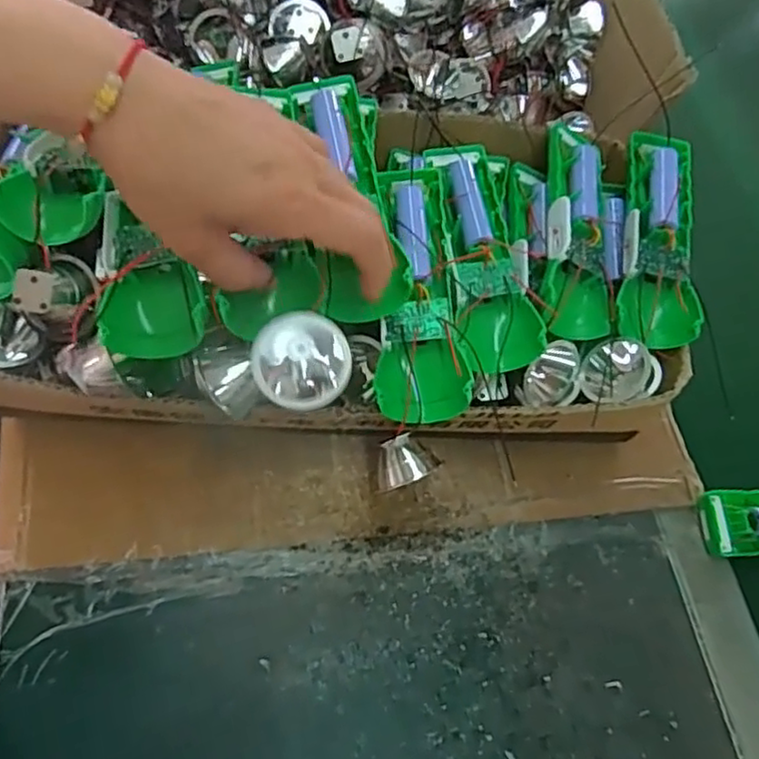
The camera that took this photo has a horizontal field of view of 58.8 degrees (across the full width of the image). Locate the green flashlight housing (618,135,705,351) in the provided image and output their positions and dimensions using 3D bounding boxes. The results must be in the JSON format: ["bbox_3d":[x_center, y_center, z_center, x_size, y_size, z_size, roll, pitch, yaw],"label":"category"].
[{"bbox_3d":[0.183,-0.097,0.444,0.052,0.038,0.155,14,61,-3],"label":"green flashlight housing"}]

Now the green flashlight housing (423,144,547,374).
[{"bbox_3d":[0.065,-0.086,0.425,0.050,0.035,0.164,0,62,-11],"label":"green flashlight housing"}]

